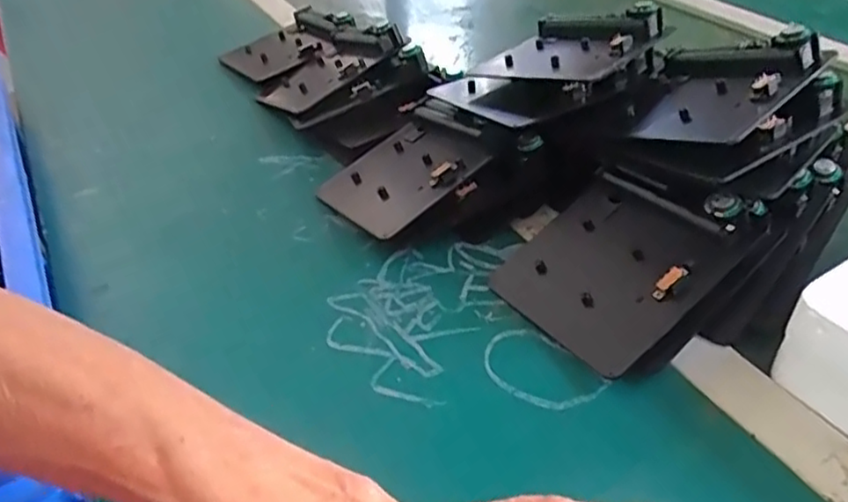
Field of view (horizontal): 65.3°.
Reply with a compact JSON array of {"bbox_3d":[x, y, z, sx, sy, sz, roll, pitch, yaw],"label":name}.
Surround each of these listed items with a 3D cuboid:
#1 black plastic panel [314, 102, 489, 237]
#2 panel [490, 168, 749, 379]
[{"bbox_3d":[-0.014,-0.061,0.491,0.112,0.011,0.103,-42,40,-11],"label":"black plastic panel"},{"bbox_3d":[0.113,0.003,0.397,0.118,0.016,0.108,-44,46,-7],"label":"panel"}]

